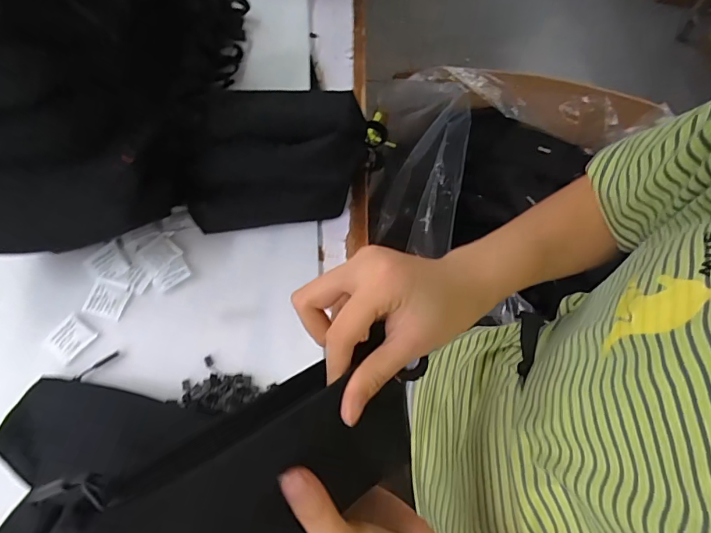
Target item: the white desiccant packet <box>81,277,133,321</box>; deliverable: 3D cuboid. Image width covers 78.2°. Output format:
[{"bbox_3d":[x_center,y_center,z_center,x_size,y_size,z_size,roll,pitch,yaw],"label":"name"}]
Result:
[{"bbox_3d":[-0.253,0.033,0.447,0.038,0.004,0.036,14,62,5],"label":"white desiccant packet"}]

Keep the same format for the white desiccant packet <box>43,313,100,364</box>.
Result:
[{"bbox_3d":[-0.279,0.070,0.429,0.037,0.005,0.036,35,66,15],"label":"white desiccant packet"}]

